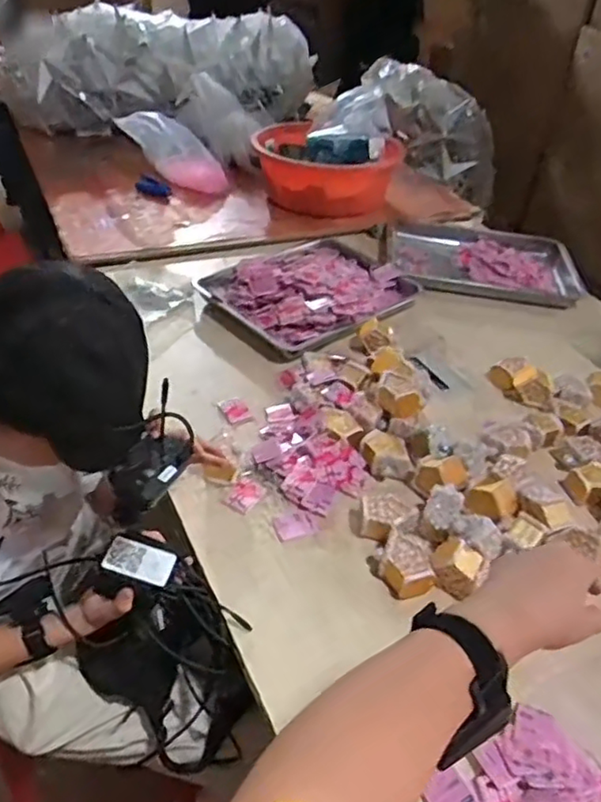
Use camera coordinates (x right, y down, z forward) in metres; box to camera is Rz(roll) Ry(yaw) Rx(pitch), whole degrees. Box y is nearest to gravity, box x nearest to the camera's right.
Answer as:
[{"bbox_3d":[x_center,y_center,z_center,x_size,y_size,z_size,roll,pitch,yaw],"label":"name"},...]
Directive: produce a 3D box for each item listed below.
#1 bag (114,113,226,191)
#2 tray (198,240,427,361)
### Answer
[{"bbox_3d":[-0.372,-0.727,1.826,0.364,0.163,0.101,36,43,1],"label":"bag"},{"bbox_3d":[0.028,-0.257,1.427,0.444,0.054,0.346,-26,48,-33],"label":"tray"}]

